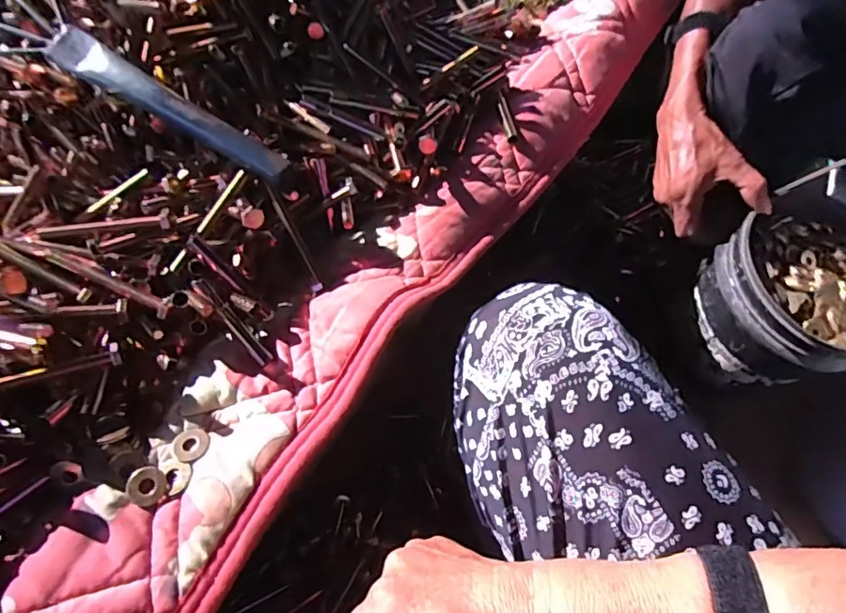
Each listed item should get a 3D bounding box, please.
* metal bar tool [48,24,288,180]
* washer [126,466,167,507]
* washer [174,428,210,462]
[{"bbox_3d":[-0.210,-0.163,0.429,0.213,0.022,0.028,30,61,0],"label":"metal bar tool"},{"bbox_3d":[-0.188,0.122,0.357,0.024,0.006,0.025,-25,57,-13],"label":"washer"},{"bbox_3d":[-0.164,0.099,0.373,0.024,0.004,0.025,-34,59,-18],"label":"washer"}]

